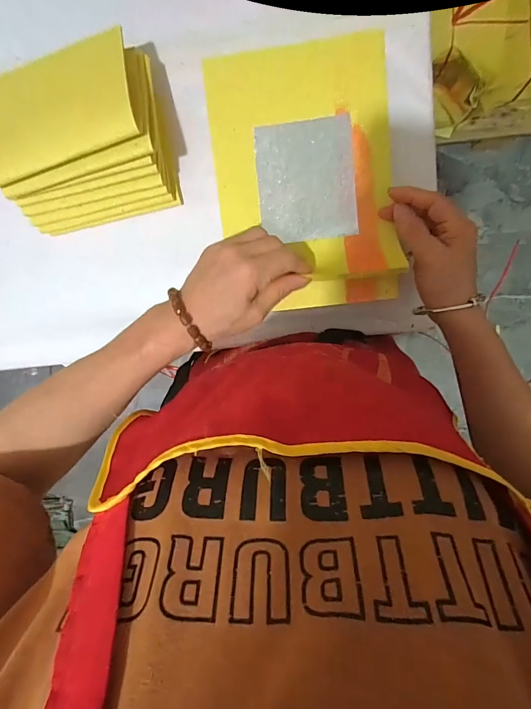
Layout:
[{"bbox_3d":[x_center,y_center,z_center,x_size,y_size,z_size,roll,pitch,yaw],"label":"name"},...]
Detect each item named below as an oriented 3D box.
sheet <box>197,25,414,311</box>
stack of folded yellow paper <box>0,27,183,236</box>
[{"bbox_3d":[0.035,-0.156,0.342,0.155,0.021,0.223,-6,98,6],"label":"sheet"},{"bbox_3d":[-0.185,-0.208,0.373,0.163,0.091,0.126,-10,98,6],"label":"stack of folded yellow paper"}]

